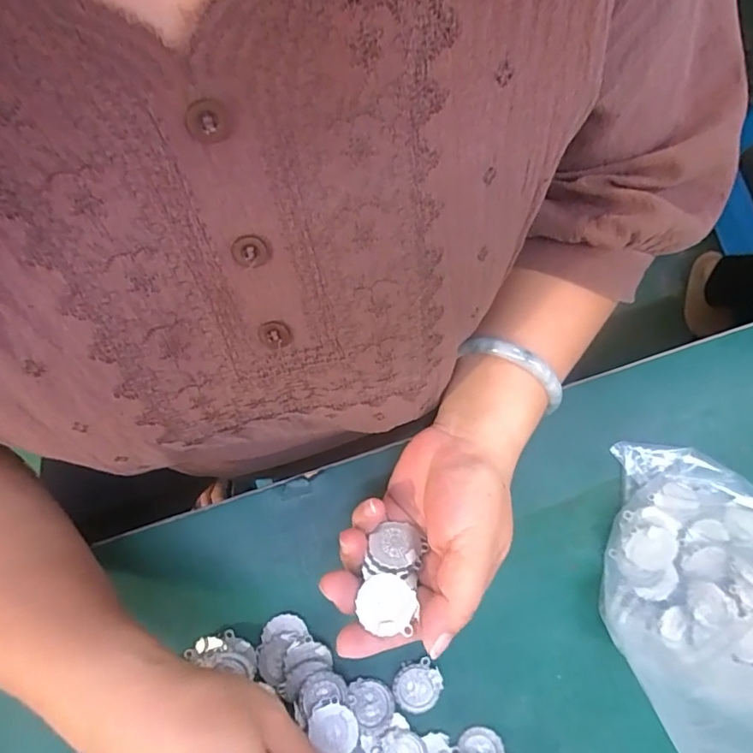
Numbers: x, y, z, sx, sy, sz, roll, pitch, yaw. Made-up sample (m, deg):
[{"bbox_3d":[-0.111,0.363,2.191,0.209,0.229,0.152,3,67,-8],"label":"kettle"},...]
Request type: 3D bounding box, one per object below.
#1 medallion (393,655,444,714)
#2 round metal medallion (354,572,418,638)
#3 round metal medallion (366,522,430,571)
[{"bbox_3d":[0.025,0.188,0.298,0.028,0.004,0.031,26,80,6],"label":"medallion"},{"bbox_3d":[0.005,0.113,0.247,0.026,0.004,0.027,5,55,9],"label":"round metal medallion"},{"bbox_3d":[0.010,0.091,0.265,0.027,0.004,0.025,-9,41,-19],"label":"round metal medallion"}]

